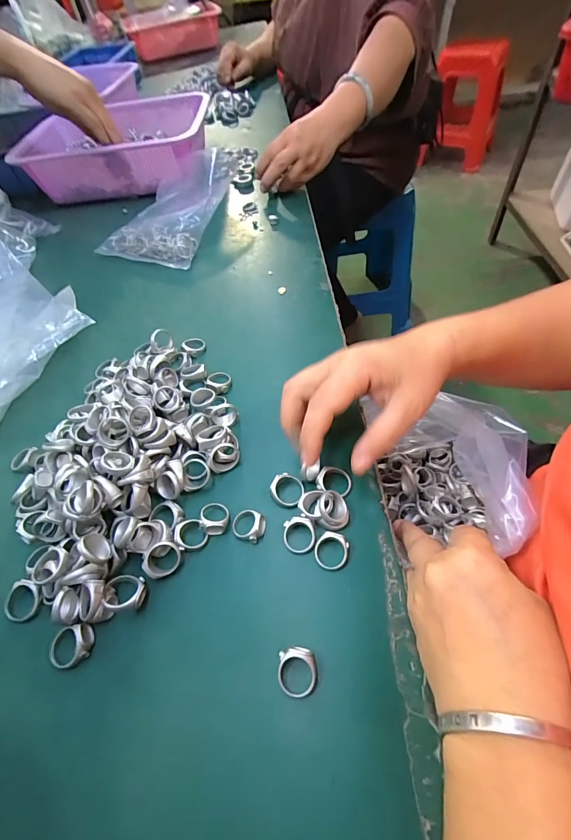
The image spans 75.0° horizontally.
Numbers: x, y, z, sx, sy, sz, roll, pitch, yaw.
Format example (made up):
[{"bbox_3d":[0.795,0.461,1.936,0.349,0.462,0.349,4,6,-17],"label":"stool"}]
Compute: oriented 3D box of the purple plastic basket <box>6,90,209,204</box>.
[{"bbox_3d":[-0.287,-0.481,0.656,0.316,0.075,0.239,-3,55,4],"label":"purple plastic basket"}]

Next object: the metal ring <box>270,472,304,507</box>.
[{"bbox_3d":[0.002,0.052,0.278,0.024,0.008,0.025,-3,54,4],"label":"metal ring"}]

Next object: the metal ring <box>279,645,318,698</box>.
[{"bbox_3d":[0.007,0.143,0.212,0.022,0.011,0.024,-3,54,4],"label":"metal ring"}]

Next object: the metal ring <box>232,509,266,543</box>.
[{"bbox_3d":[-0.027,0.075,0.267,0.024,0.008,0.020,14,57,15],"label":"metal ring"}]

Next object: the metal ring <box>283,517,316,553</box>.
[{"bbox_3d":[0.010,0.079,0.258,0.023,0.009,0.023,-3,54,4],"label":"metal ring"}]

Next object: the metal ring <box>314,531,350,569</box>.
[{"bbox_3d":[0.031,0.087,0.249,0.021,0.009,0.022,-3,54,4],"label":"metal ring"}]

